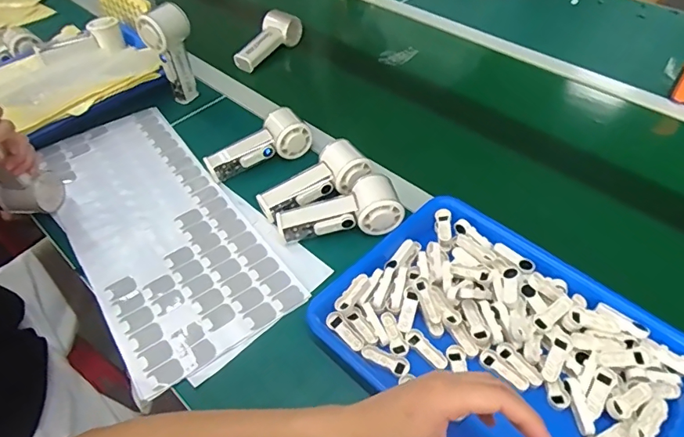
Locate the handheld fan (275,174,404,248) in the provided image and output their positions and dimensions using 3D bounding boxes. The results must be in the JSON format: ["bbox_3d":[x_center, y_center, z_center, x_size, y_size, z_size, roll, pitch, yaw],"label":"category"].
[{"bbox_3d":[-0.004,-0.011,0.585,0.155,0.051,0.062,-9,49,-5],"label":"handheld fan"}]

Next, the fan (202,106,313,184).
[{"bbox_3d":[-0.122,-0.108,0.671,0.153,0.052,0.061,-28,53,-21],"label":"fan"}]

